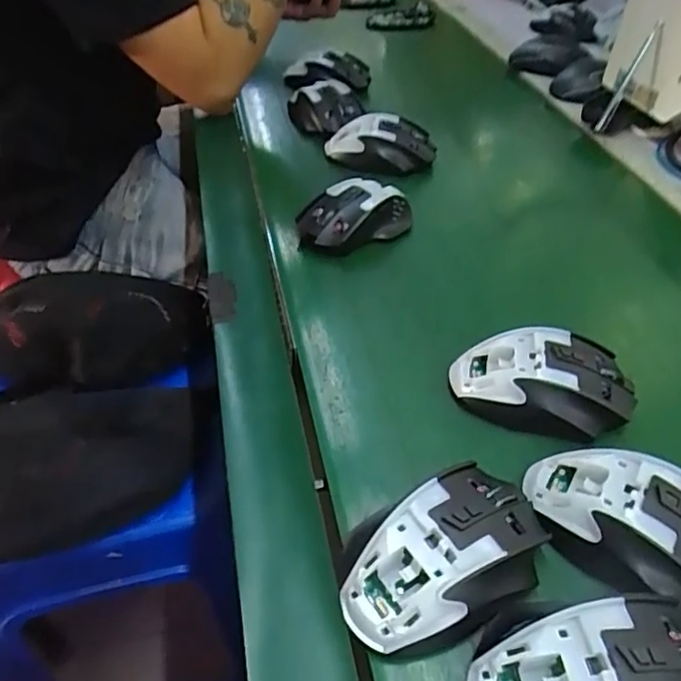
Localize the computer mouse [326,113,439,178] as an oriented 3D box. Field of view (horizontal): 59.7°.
[{"bbox_3d":[0.043,-0.214,0.646,0.108,0.040,0.066,-9,45,-12],"label":"computer mouse"}]

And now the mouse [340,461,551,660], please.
[{"bbox_3d":[0.055,0.106,0.304,0.115,0.033,0.067,-20,48,-22],"label":"mouse"}]

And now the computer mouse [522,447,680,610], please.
[{"bbox_3d":[0.160,0.096,0.321,0.111,0.035,0.063,16,45,14],"label":"computer mouse"}]

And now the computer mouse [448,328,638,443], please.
[{"bbox_3d":[0.133,0.028,0.392,0.108,0.038,0.065,-2,43,-5],"label":"computer mouse"}]

